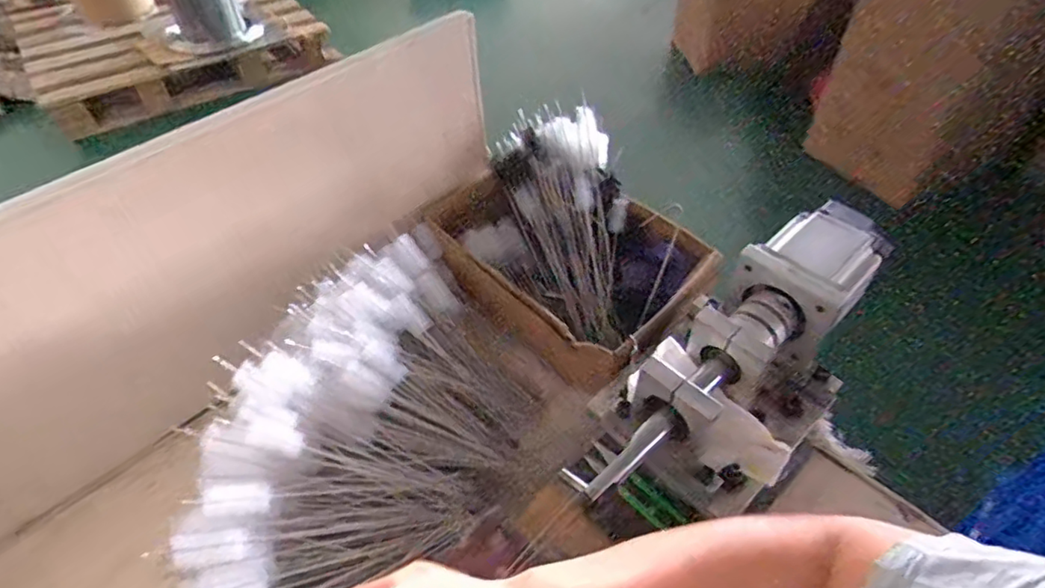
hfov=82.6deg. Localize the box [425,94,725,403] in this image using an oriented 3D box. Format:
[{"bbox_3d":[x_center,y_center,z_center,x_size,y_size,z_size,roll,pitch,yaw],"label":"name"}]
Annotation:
[{"bbox_3d":[0.051,-0.057,0.633,0.205,0.133,0.284,-35,55,-27],"label":"box"}]

